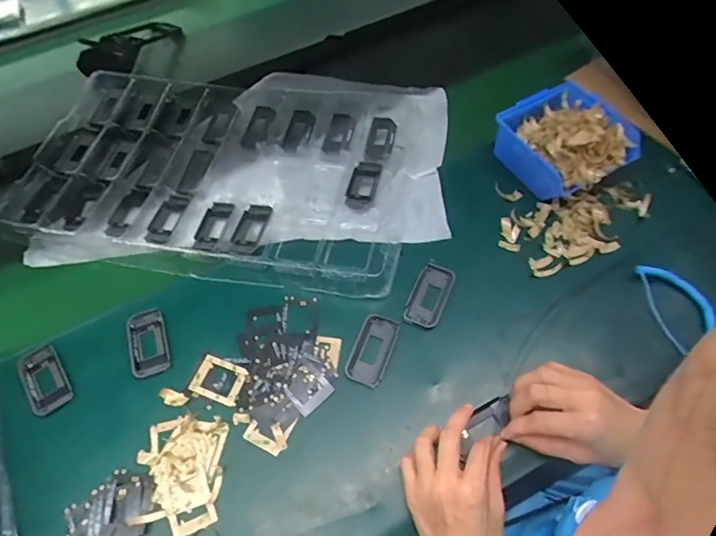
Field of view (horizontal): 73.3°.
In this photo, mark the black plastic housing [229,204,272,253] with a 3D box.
[{"bbox_3d":[-0.134,-0.047,0.600,0.036,0.020,0.073,11,59,11],"label":"black plastic housing"}]

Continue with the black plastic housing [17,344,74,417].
[{"bbox_3d":[-0.330,0.115,0.505,0.041,0.004,0.077,-33,61,-17],"label":"black plastic housing"}]

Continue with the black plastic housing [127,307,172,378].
[{"bbox_3d":[-0.229,0.080,0.524,0.041,0.004,0.077,-20,58,-9],"label":"black plastic housing"}]

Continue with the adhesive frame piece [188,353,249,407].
[{"bbox_3d":[-0.144,0.115,0.499,0.053,0.004,0.041,19,60,15],"label":"adhesive frame piece"}]

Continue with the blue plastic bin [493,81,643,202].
[{"bbox_3d":[0.258,-0.159,0.605,0.139,0.073,0.135,-27,59,-13],"label":"blue plastic bin"}]

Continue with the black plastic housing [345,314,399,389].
[{"bbox_3d":[0.015,0.085,0.509,0.040,0.008,0.077,16,59,14],"label":"black plastic housing"}]

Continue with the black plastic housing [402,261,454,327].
[{"bbox_3d":[0.081,0.028,0.538,0.039,0.014,0.080,19,60,15],"label":"black plastic housing"}]

